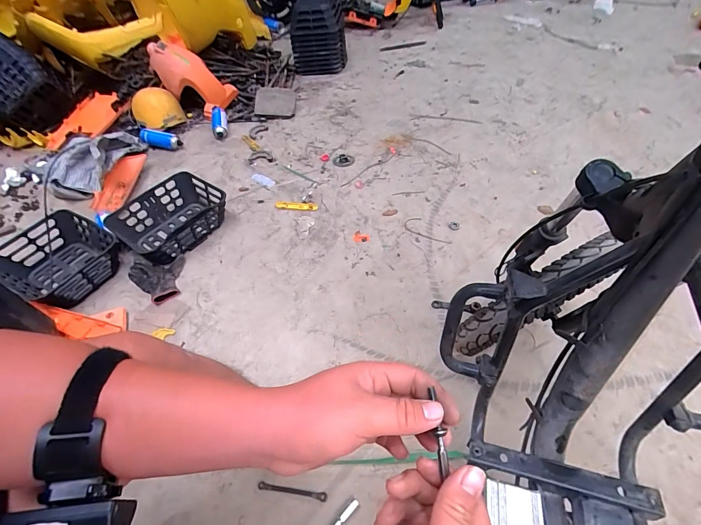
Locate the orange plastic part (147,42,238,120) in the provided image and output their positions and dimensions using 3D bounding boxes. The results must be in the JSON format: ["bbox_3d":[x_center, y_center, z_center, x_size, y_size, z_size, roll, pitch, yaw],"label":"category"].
[{"bbox_3d":[-0.684,-0.799,1.513,0.307,0.301,0.166,-17,51,-10],"label":"orange plastic part"}]

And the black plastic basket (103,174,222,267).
[{"bbox_3d":[-0.585,-0.143,1.154,0.292,0.129,0.305,27,57,25],"label":"black plastic basket"}]

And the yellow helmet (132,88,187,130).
[{"bbox_3d":[-0.836,-0.658,1.493,0.193,0.128,0.145,-27,53,-18],"label":"yellow helmet"}]

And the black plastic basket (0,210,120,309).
[{"bbox_3d":[-0.878,-0.007,1.042,0.307,0.116,0.265,20,54,20],"label":"black plastic basket"}]

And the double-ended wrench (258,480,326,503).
[{"bbox_3d":[-0.116,0.455,0.688,0.139,0.004,0.015,5,50,9],"label":"double-ended wrench"}]

